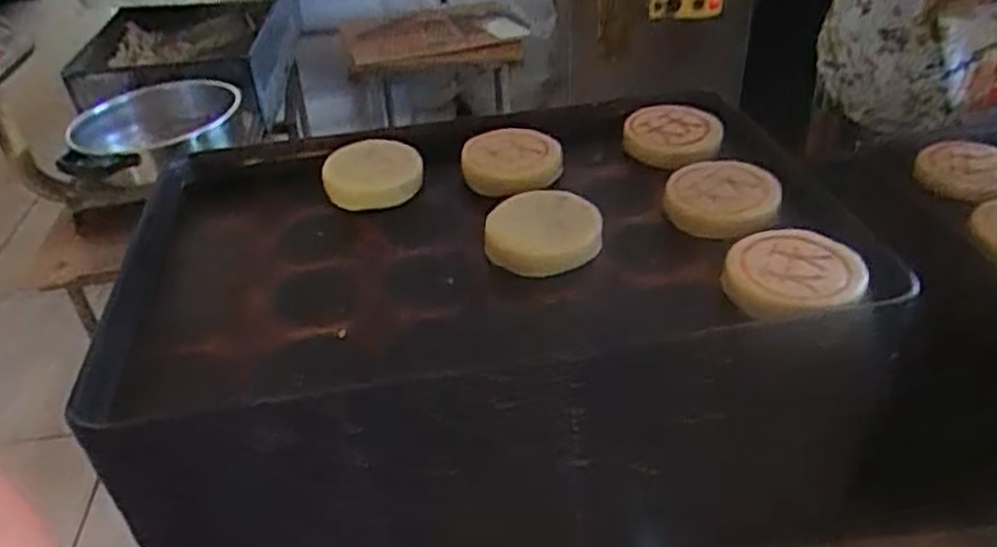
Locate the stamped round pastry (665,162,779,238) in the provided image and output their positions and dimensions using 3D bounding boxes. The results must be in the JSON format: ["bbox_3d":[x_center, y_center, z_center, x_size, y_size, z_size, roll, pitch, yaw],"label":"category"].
[{"bbox_3d":[0.197,-0.068,0.685,0.102,0.030,0.102,7,36,15],"label":"stamped round pastry"}]

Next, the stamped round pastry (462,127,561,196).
[{"bbox_3d":[0.013,-0.110,0.768,0.100,0.028,0.106,-1,35,3],"label":"stamped round pastry"}]

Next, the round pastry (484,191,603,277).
[{"bbox_3d":[0.039,-0.036,0.666,0.096,0.037,0.099,-2,35,1],"label":"round pastry"}]

